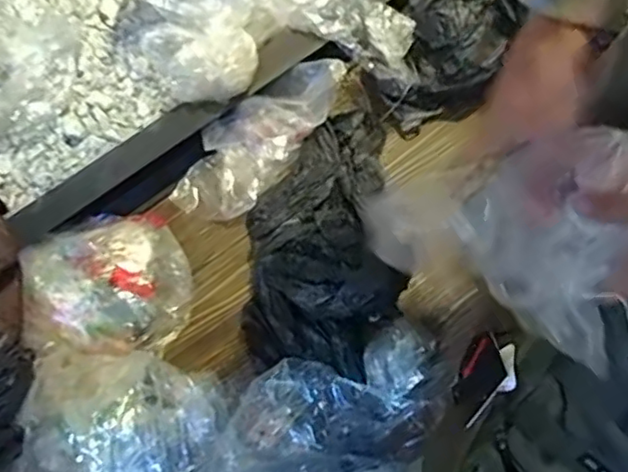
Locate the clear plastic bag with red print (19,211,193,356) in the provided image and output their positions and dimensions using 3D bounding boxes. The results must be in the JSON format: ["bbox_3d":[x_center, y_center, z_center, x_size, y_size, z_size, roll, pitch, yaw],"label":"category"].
[{"bbox_3d":[-0.260,0.060,0.803,0.186,0.079,0.179,-13,69,-3],"label":"clear plastic bag with red print"}]

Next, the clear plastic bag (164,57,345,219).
[{"bbox_3d":[-0.072,-0.130,0.867,0.292,0.081,0.099,-44,72,10],"label":"clear plastic bag"}]

